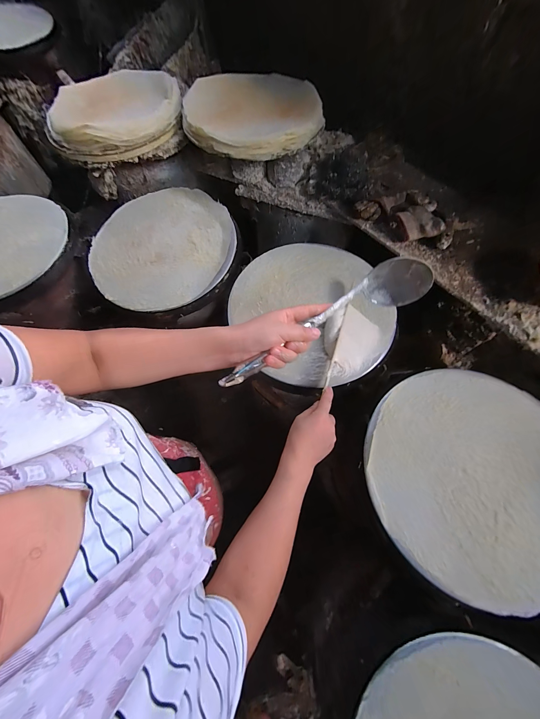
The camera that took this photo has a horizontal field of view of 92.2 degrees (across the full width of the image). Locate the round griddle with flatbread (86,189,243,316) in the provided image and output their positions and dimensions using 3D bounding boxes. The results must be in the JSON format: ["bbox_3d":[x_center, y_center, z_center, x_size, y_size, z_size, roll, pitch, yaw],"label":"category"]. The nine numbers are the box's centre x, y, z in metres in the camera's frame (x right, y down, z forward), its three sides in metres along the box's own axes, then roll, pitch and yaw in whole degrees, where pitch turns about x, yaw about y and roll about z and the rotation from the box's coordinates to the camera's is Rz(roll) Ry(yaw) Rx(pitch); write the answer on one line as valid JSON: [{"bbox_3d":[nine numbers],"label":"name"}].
[{"bbox_3d":[-0.267,-0.286,0.650,0.368,0.023,0.353,43,76,15],"label":"round griddle with flatbread"}]

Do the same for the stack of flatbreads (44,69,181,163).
[{"bbox_3d":[-0.444,-0.704,0.746,0.377,0.079,0.374,-26,71,-8],"label":"stack of flatbreads"}]

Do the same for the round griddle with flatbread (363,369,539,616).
[{"bbox_3d":[0.349,0.191,0.440,0.352,0.029,0.348,0,70,1],"label":"round griddle with flatbread"}]

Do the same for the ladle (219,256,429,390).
[{"bbox_3d":[0.078,-0.053,0.358,0.328,0.084,0.061,-28,70,-13],"label":"ladle"}]

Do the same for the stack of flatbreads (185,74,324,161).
[{"bbox_3d":[-0.048,-0.667,0.698,0.358,0.046,0.342,-5,70,-1],"label":"stack of flatbreads"}]

